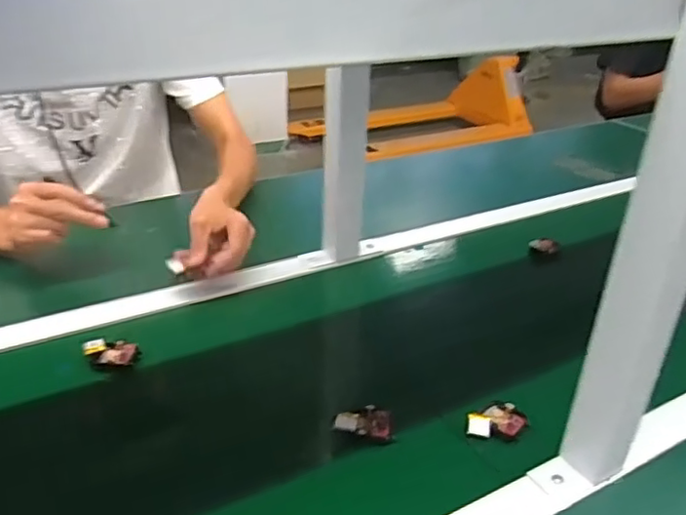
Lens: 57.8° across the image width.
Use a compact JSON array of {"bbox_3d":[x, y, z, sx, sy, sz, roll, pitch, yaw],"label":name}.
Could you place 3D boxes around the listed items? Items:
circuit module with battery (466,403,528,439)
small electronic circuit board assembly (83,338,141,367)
[{"bbox_3d":[0.147,0.155,0.592,0.054,0.013,0.041,7,29,11],"label":"circuit module with battery"},{"bbox_3d":[-0.245,0.099,0.659,0.056,0.018,0.029,-2,29,-6],"label":"small electronic circuit board assembly"}]

